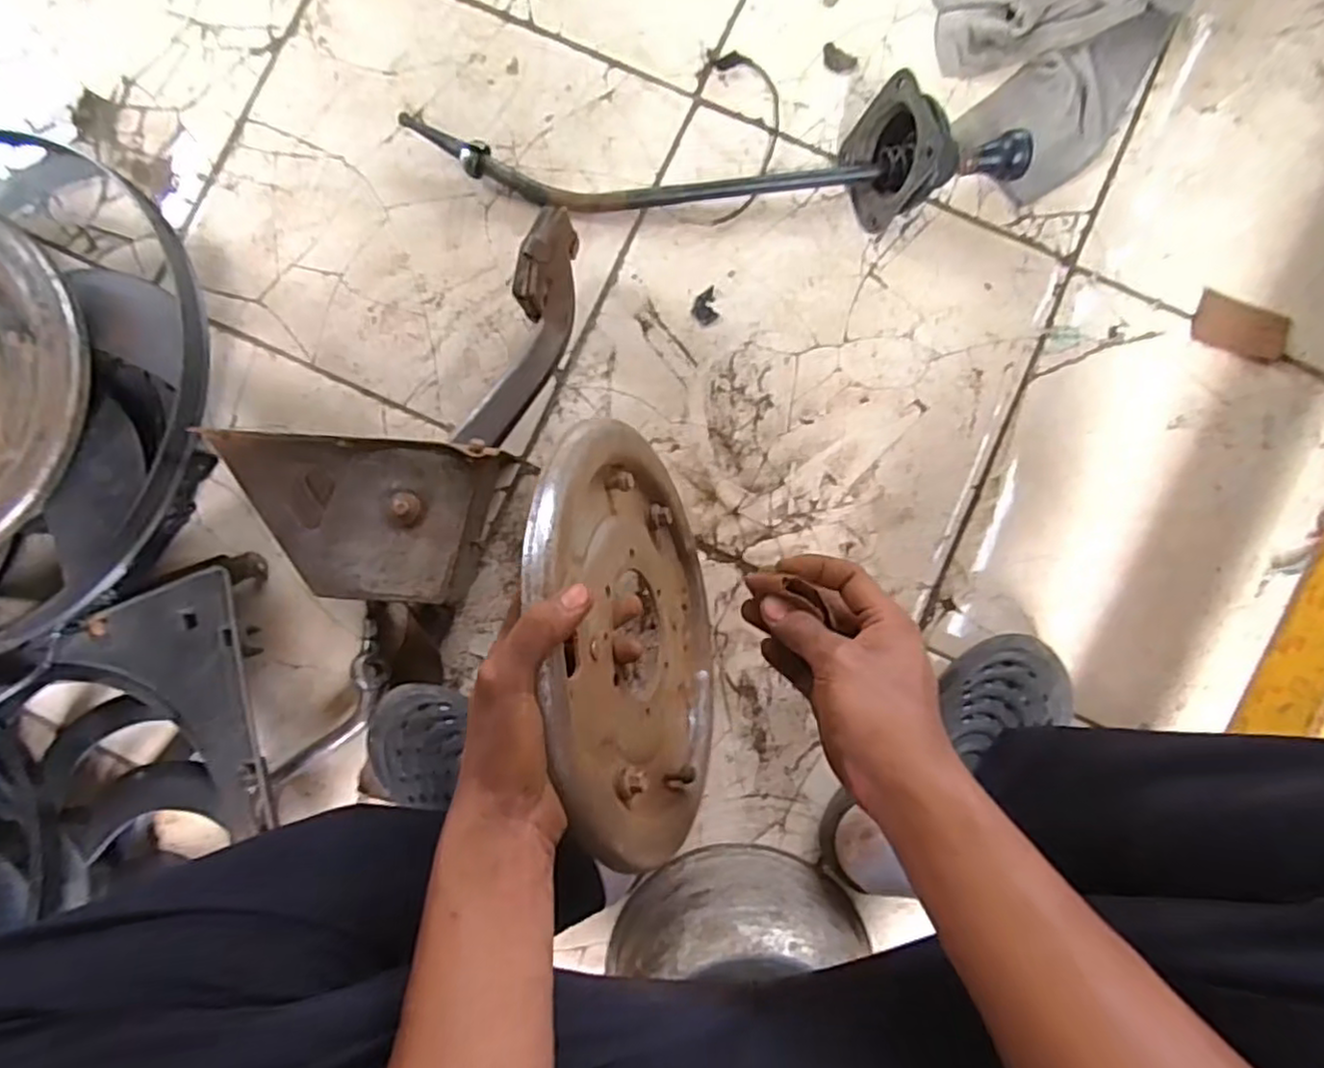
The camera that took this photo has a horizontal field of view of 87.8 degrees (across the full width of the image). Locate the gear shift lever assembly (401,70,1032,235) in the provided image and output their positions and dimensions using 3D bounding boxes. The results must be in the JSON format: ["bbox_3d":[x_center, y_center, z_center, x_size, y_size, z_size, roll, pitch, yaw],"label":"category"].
[{"bbox_3d":[0.050,-0.356,0.630,0.581,0.092,0.106,3,88,0],"label":"gear shift lever assembly"}]

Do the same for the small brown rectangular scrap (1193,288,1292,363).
[{"bbox_3d":[0.563,-0.199,0.663,0.092,0.012,0.048,20,89,-1],"label":"small brown rectangular scrap"}]

